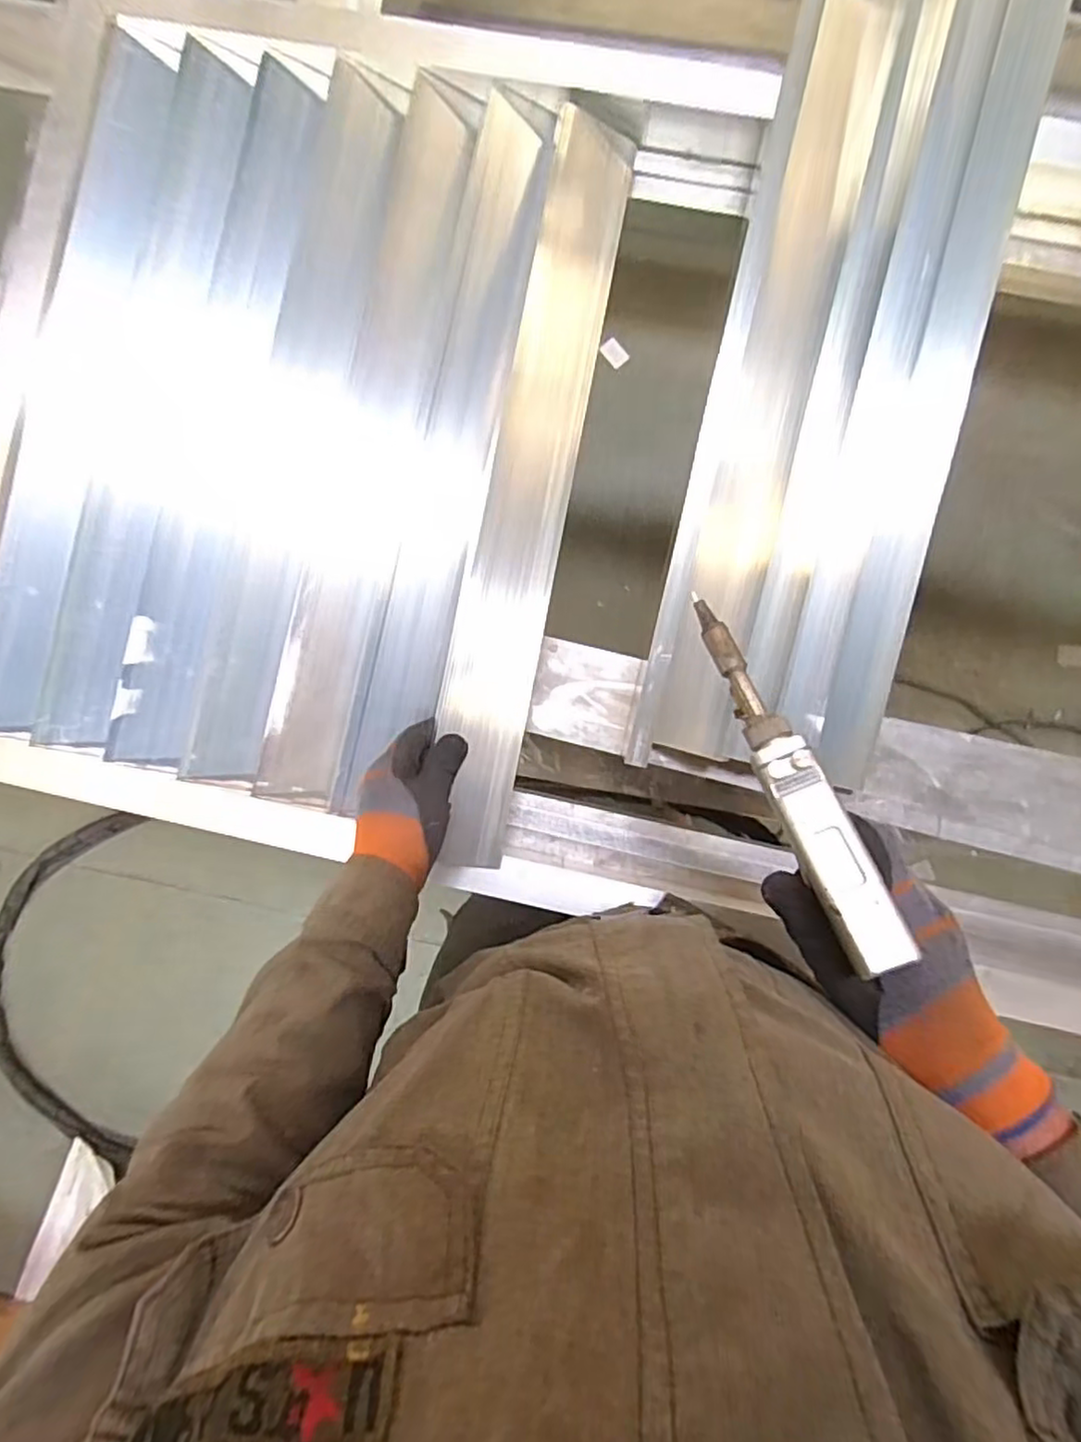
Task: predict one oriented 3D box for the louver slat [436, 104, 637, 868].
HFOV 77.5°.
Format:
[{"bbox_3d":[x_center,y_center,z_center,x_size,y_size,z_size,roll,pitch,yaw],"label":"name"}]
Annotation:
[{"bbox_3d":[-0.010,-0.220,0.611,0.075,0.037,0.691,10,86,3],"label":"louver slat"}]

